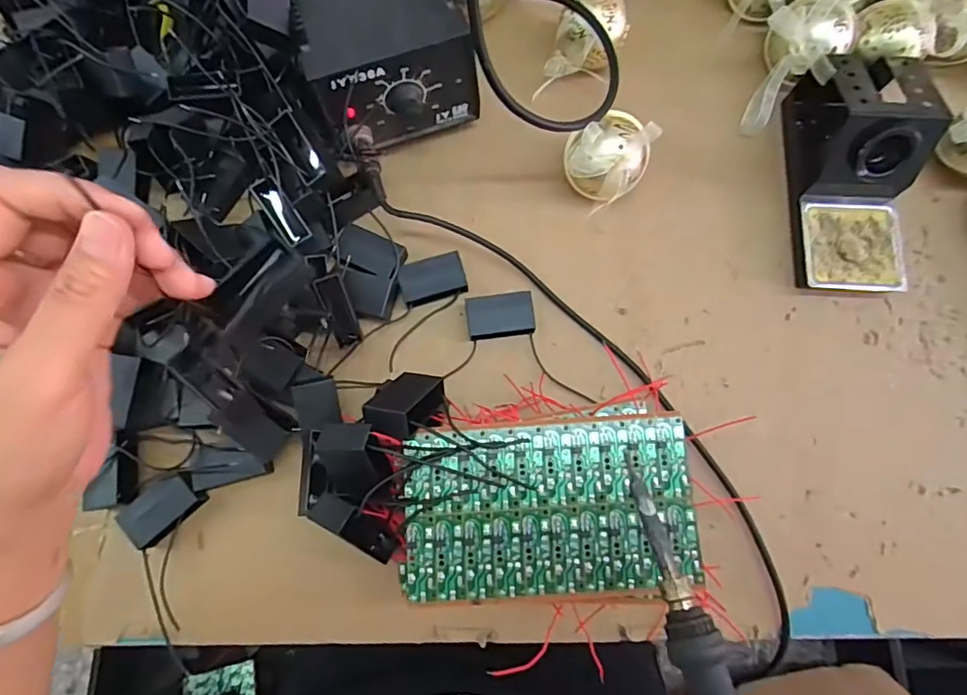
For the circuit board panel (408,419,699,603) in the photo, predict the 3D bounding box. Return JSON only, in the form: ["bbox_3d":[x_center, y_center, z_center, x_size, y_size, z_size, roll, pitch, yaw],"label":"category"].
[{"bbox_3d":[0.035,0.089,0.294,0.158,0.005,0.088,-4,78,0],"label":"circuit board panel"}]

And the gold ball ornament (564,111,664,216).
[{"bbox_3d":[0.091,-0.137,0.384,0.048,0.064,0.058,37,80,8],"label":"gold ball ornament"}]

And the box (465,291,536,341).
[{"bbox_3d":[0.012,-0.022,0.389,0.047,0.013,0.031,-7,78,-1],"label":"box"}]

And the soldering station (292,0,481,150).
[{"bbox_3d":[-0.080,-0.235,0.394,0.109,0.090,0.143,-22,78,-4],"label":"soldering station"}]

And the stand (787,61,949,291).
[{"bbox_3d":[0.270,-0.130,0.375,0.070,0.073,0.169,2,78,1],"label":"stand"}]

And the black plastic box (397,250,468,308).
[{"bbox_3d":[-0.038,-0.050,0.395,0.047,0.013,0.029,-17,78,-3],"label":"black plastic box"}]

